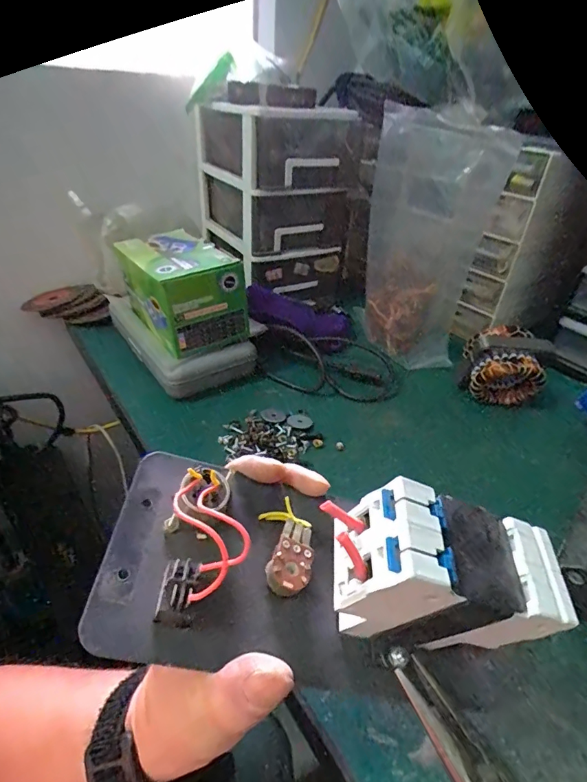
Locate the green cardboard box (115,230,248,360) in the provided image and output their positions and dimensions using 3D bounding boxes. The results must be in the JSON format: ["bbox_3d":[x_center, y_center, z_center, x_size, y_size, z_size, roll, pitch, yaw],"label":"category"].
[{"bbox_3d":[-0.142,-0.130,0.536,0.110,0.091,0.157,-20,42,-29],"label":"green cardboard box"}]

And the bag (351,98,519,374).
[{"bbox_3d":[0.172,-0.196,0.585,0.158,0.286,0.143,12,37,11],"label":"bag"}]

